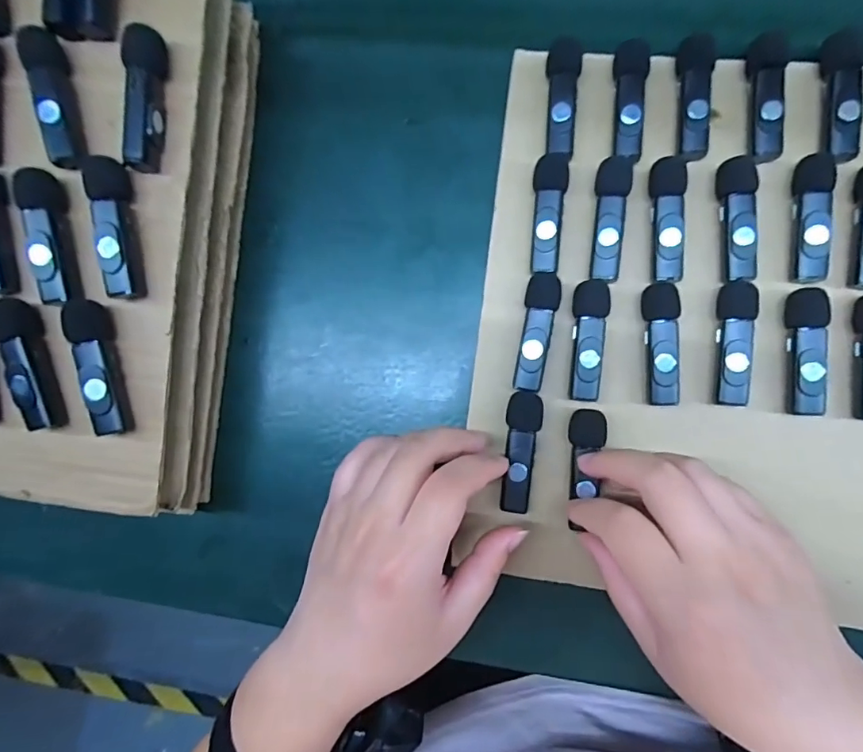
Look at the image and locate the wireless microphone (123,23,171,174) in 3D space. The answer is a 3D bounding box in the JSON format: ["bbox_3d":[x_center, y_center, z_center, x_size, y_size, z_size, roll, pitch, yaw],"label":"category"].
[{"bbox_3d":[-0.136,-0.131,0.235,0.012,0.016,0.064,3,84,6],"label":"wireless microphone"}]

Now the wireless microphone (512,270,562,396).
[{"bbox_3d":[0.058,-0.024,0.273,0.018,0.012,0.064,10,88,7],"label":"wireless microphone"}]

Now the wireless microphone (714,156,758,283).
[{"bbox_3d":[0.162,-0.083,0.265,0.016,0.015,0.063,-3,87,6],"label":"wireless microphone"}]

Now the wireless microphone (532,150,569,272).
[{"bbox_3d":[0.064,-0.089,0.274,0.018,0.012,0.064,5,88,7],"label":"wireless microphone"}]

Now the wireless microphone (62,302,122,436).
[{"bbox_3d":[-0.161,-0.005,0.239,0.014,0.017,0.066,-11,83,4],"label":"wireless microphone"}]

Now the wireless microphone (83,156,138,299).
[{"bbox_3d":[-0.151,-0.073,0.237,0.014,0.017,0.069,-13,83,4],"label":"wireless microphone"}]

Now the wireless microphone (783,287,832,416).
[{"bbox_3d":[0.195,-0.013,0.259,0.016,0.014,0.065,0,87,7],"label":"wireless microphone"}]

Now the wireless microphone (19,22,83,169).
[{"bbox_3d":[-0.181,-0.132,0.238,0.014,0.013,0.064,-11,83,4],"label":"wireless microphone"}]

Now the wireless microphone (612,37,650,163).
[{"bbox_3d":[0.108,-0.150,0.274,0.017,0.016,0.063,5,88,7],"label":"wireless microphone"}]

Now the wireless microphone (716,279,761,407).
[{"bbox_3d":[0.161,-0.017,0.263,0.017,0.013,0.065,2,88,7],"label":"wireless microphone"}]

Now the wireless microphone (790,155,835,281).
[{"bbox_3d":[0.199,-0.082,0.260,0.015,0.014,0.064,2,88,7],"label":"wireless microphone"}]

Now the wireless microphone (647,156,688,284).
[{"bbox_3d":[0.127,-0.083,0.270,0.018,0.017,0.065,0,87,7],"label":"wireless microphone"}]

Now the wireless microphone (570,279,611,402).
[{"bbox_3d":[0.085,-0.019,0.272,0.018,0.017,0.064,4,88,7],"label":"wireless microphone"}]

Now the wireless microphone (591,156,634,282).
[{"bbox_3d":[0.098,-0.085,0.273,0.018,0.017,0.067,5,88,7],"label":"wireless microphone"}]

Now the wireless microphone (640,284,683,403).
[{"bbox_3d":[0.123,-0.017,0.267,0.017,0.016,0.064,-2,87,6],"label":"wireless microphone"}]

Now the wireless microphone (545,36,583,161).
[{"bbox_3d":[0.072,-0.154,0.274,0.018,0.011,0.064,5,88,7],"label":"wireless microphone"}]

